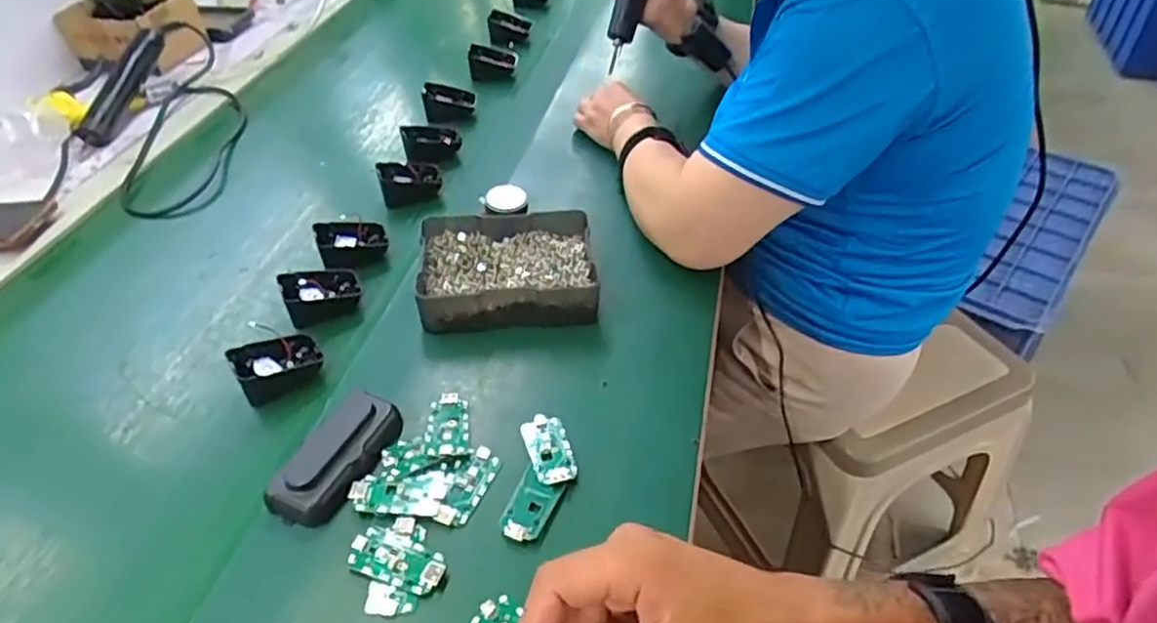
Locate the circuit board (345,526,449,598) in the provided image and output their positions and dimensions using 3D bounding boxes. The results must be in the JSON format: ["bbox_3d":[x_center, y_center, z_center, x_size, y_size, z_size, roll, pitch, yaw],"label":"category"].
[{"bbox_3d":[-0.119,0.163,0.451,0.064,0.004,0.031,13,46,16],"label":"circuit board"}]

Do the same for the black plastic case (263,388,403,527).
[{"bbox_3d":[-0.177,0.101,0.501,0.054,0.023,0.105,15,47,18],"label":"black plastic case"}]

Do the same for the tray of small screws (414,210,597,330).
[{"bbox_3d":[-0.065,-0.044,0.639,0.154,0.043,0.124,-7,44,-4],"label":"tray of small screws"}]

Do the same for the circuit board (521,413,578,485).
[{"bbox_3d":[-0.022,0.102,0.515,0.031,0.007,0.062,-15,45,-12],"label":"circuit board"}]

